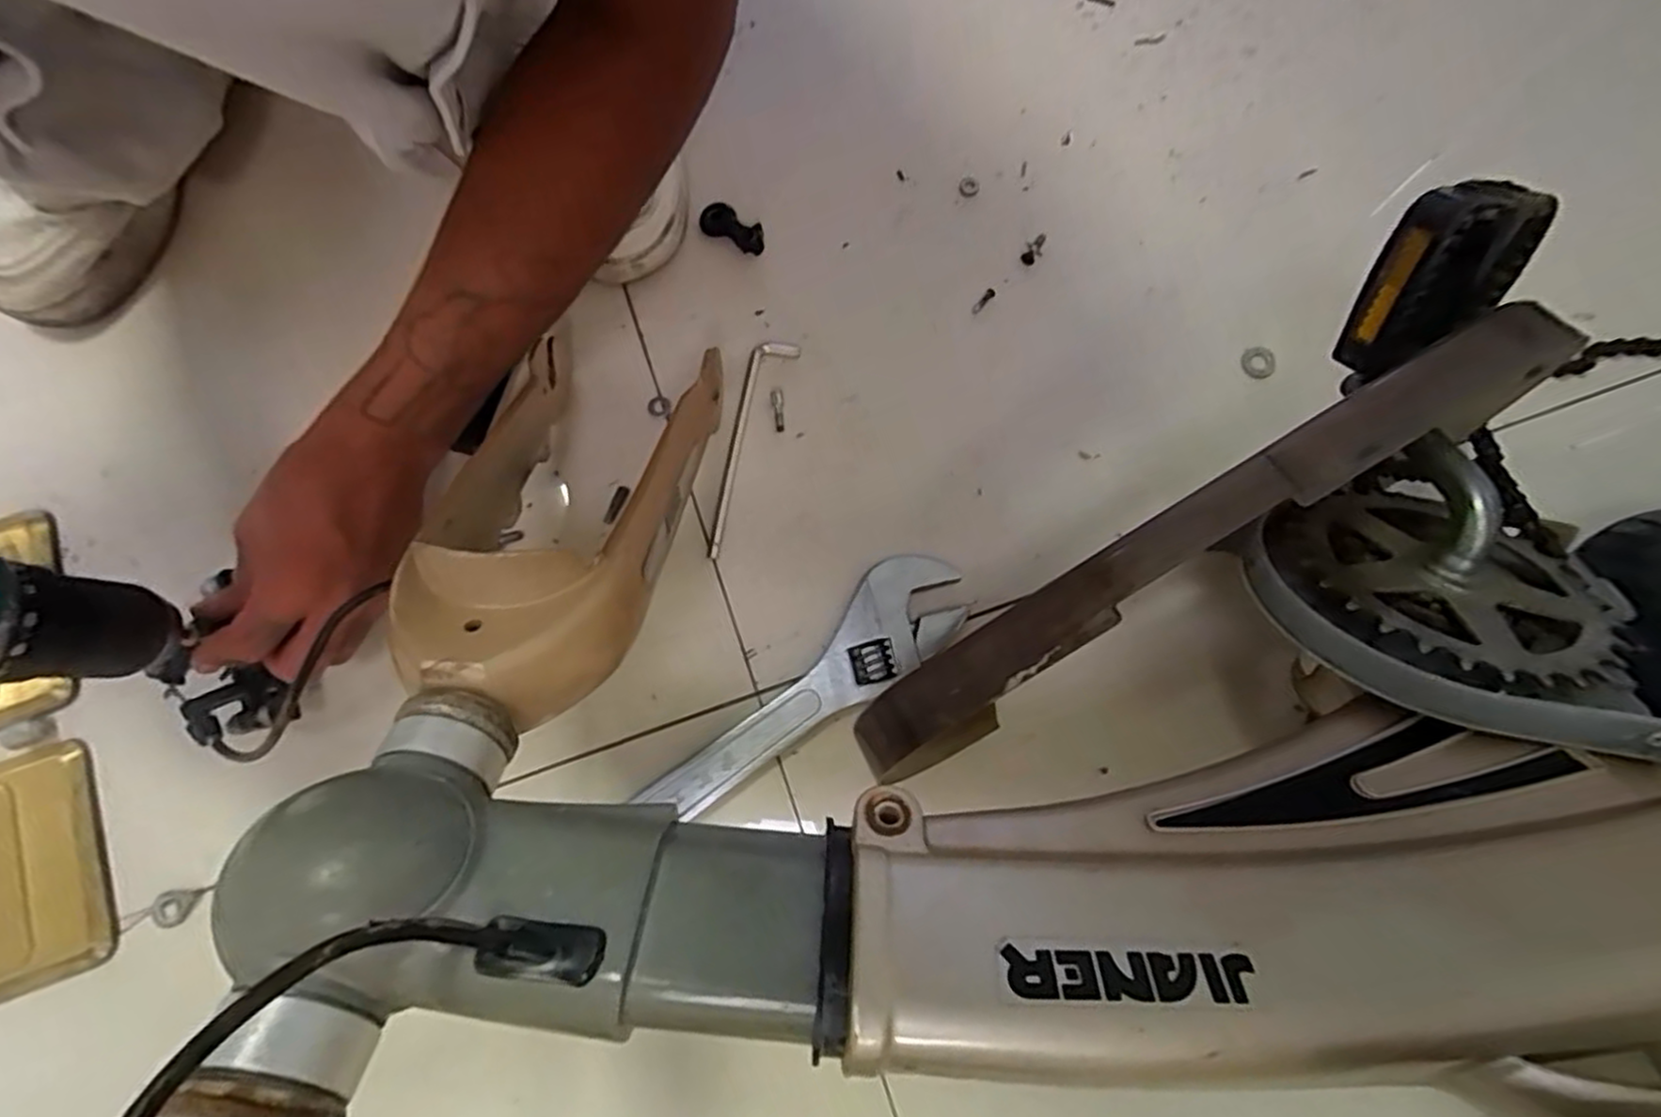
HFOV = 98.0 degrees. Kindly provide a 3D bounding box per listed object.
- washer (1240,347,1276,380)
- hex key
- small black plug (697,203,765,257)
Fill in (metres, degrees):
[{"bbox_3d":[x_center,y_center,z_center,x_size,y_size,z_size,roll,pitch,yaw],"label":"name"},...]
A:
[{"bbox_3d":[0.253,-0.116,0.428,0.018,0.004,0.020,-22,79,-3],"label":"washer"},{"bbox_3d":[-0.048,-0.066,0.421,0.026,0.004,0.135,13,79,4],"label":"hex key"},{"bbox_3d":[-0.061,-0.204,0.447,0.046,0.009,0.022,40,82,9],"label":"small black plug"}]

